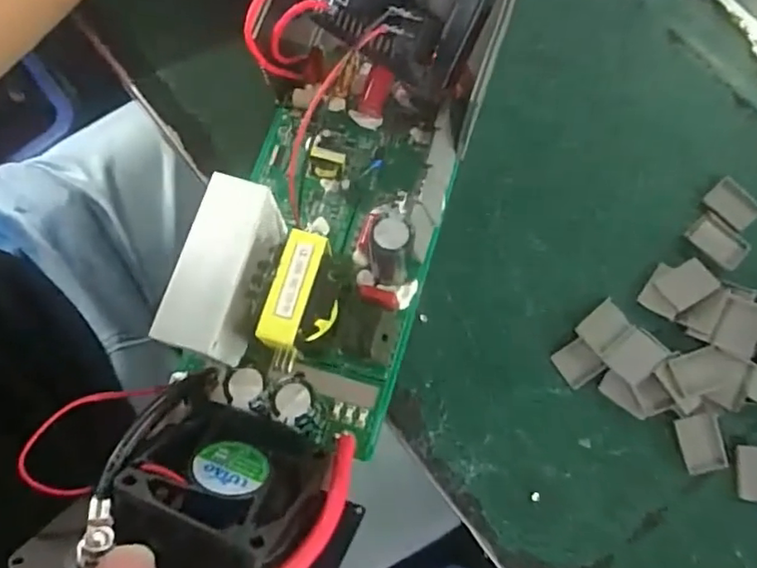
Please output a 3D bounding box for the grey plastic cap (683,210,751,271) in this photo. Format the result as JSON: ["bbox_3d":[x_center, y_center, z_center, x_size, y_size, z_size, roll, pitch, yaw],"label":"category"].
[{"bbox_3d":[0.166,-0.021,0.282,0.019,0.004,0.027,-41,80,-9],"label":"grey plastic cap"}]

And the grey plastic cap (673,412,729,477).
[{"bbox_3d":[0.147,0.073,0.263,0.019,0.004,0.025,-10,76,-2],"label":"grey plastic cap"}]

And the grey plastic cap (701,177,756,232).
[{"bbox_3d":[0.175,-0.040,0.286,0.019,0.004,0.024,-40,79,-9],"label":"grey plastic cap"}]

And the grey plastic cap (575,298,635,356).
[{"bbox_3d":[0.107,0.021,0.274,0.023,0.004,0.019,-40,79,-9],"label":"grey plastic cap"}]

